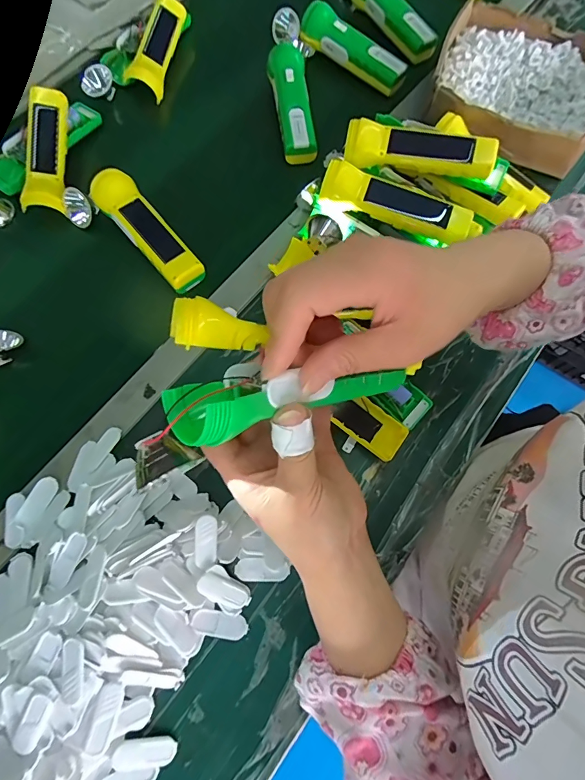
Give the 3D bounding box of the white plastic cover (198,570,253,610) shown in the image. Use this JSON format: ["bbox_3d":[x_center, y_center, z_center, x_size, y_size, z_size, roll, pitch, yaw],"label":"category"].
[{"bbox_3d":[-0.061,0.181,0.354,0.050,0.006,0.021,30,73,-12],"label":"white plastic cover"}]

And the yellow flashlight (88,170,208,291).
[{"bbox_3d":[-0.168,-0.187,0.459,0.046,0.038,0.166,-41,77,-13],"label":"yellow flashlight"}]

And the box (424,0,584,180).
[{"bbox_3d":[0.298,-0.394,0.524,0.209,0.072,0.194,15,72,4],"label":"box"}]

